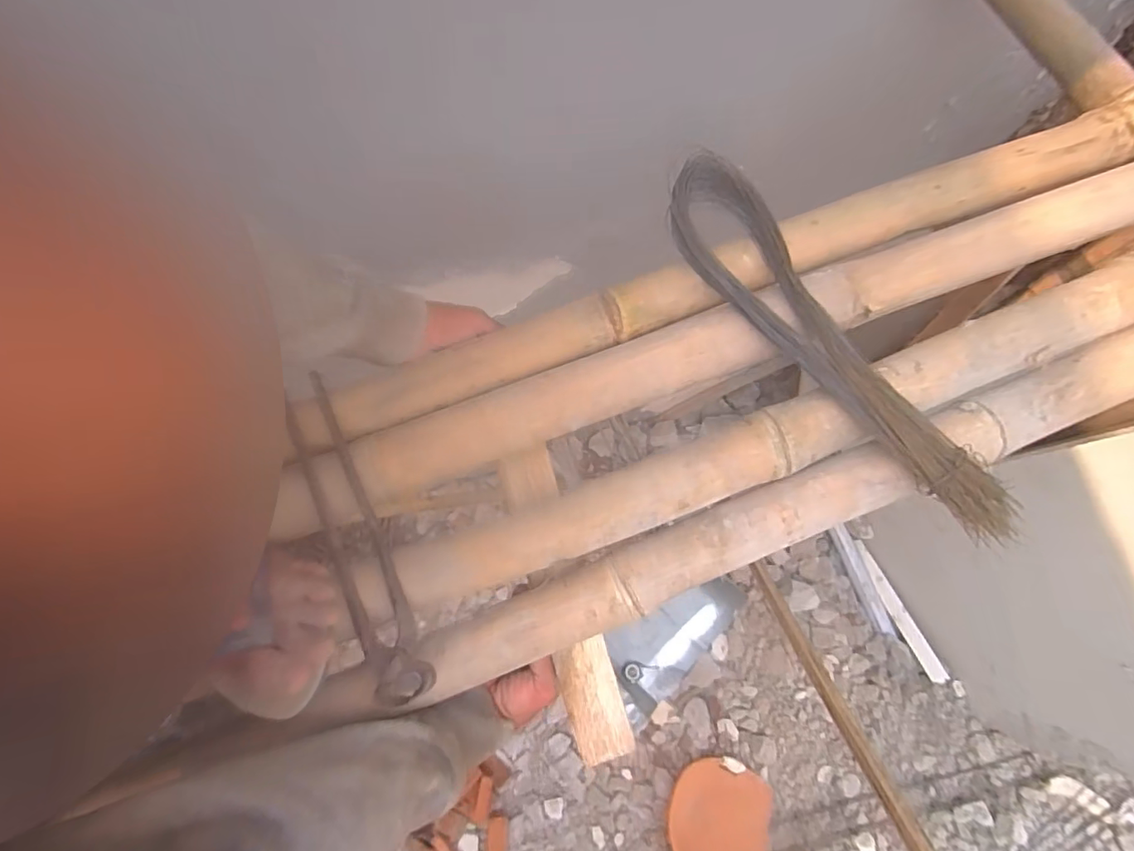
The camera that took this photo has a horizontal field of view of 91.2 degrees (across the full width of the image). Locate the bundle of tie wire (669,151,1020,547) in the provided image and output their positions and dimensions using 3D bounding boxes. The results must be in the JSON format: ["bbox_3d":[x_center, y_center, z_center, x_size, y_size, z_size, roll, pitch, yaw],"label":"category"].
[{"bbox_3d":[0.227,-0.075,0.491,0.084,0.038,0.414,-34,77,-8],"label":"bundle of tie wire"}]

